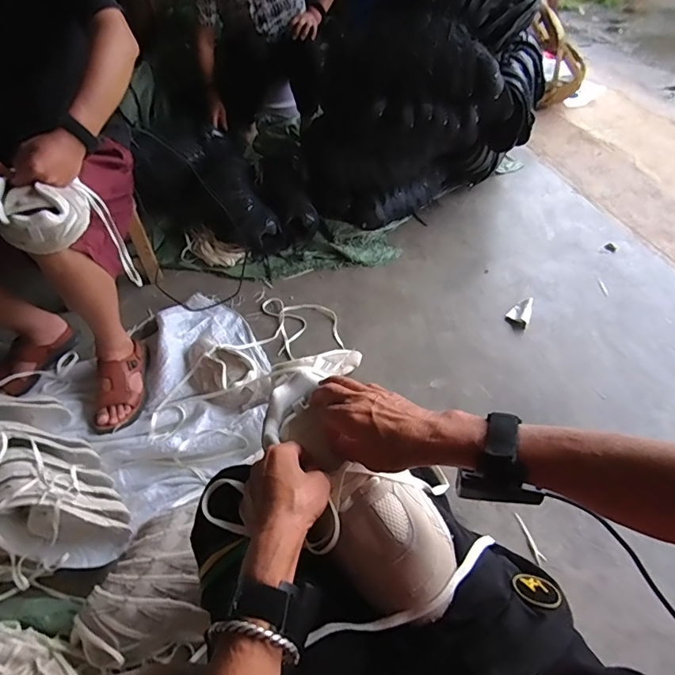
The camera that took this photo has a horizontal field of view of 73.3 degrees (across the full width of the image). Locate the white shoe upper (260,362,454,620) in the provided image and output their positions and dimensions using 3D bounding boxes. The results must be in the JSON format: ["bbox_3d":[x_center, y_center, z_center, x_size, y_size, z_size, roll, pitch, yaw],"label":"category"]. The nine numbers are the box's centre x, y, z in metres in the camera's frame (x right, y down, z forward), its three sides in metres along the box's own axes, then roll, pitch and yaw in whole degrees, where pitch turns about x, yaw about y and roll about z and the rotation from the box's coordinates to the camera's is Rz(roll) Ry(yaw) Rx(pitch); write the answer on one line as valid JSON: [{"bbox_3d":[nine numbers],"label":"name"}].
[{"bbox_3d":[0.017,0.153,0.487,0.114,0.081,0.279,-30,58,-22],"label":"white shoe upper"}]

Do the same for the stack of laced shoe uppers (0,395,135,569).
[{"bbox_3d":[-0.733,0.303,1.083,0.637,0.203,0.247,34,58,25],"label":"stack of laced shoe uppers"}]

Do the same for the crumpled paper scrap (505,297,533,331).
[{"bbox_3d":[0.591,-0.079,1.469,0.074,0.054,0.120,22,53,18],"label":"crumpled paper scrap"}]

